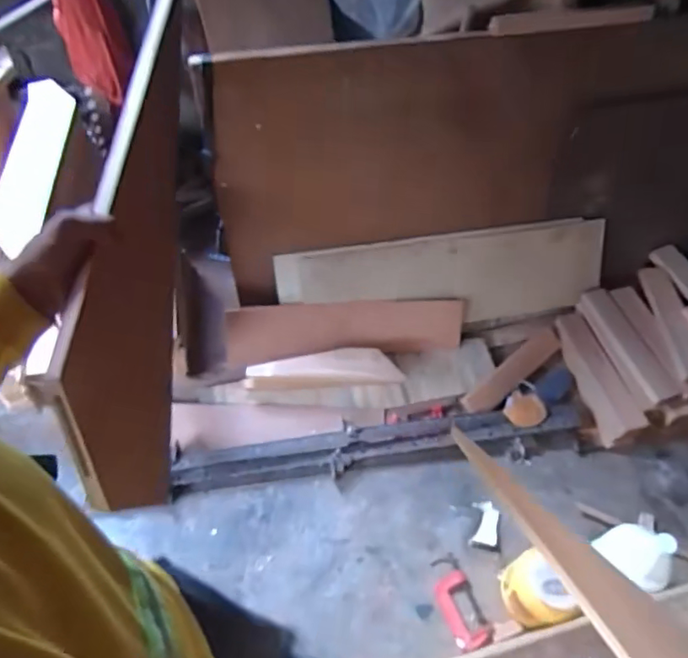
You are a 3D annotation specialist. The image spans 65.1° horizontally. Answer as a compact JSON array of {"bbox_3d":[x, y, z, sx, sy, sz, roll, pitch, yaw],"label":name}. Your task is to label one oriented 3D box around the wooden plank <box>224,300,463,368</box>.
[{"bbox_3d":[0.009,0.003,1.682,0.736,0.174,0.038,-3,17,-7],"label":"wooden plank"}]

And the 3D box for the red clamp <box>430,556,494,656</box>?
[{"bbox_3d":[0.291,0.699,1.382,0.100,0.033,0.222,-17,57,-12],"label":"red clamp"}]

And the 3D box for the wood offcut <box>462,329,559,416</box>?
[{"bbox_3d":[0.541,0.141,1.725,0.431,0.038,0.094,-36,63,-23],"label":"wood offcut"}]

